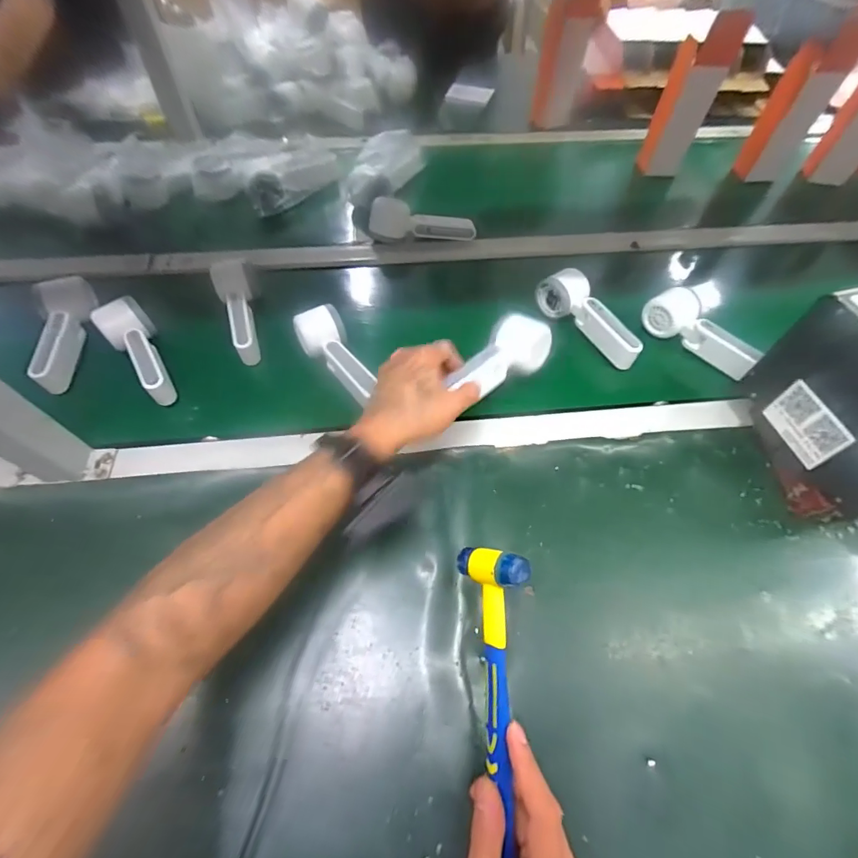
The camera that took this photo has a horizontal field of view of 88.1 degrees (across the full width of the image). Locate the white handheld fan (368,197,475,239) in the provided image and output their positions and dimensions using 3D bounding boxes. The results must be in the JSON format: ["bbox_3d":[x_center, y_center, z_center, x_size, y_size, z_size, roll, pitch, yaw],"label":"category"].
[{"bbox_3d":[-0.007,-0.313,0.696,0.164,0.054,0.049,1,57,-20],"label":"white handheld fan"}]

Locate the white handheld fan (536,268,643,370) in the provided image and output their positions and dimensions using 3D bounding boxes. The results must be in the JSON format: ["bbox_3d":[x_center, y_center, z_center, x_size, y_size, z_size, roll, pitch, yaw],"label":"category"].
[{"bbox_3d":[0.216,-0.148,0.599,0.049,0.067,0.165,-28,63,-17],"label":"white handheld fan"}]

